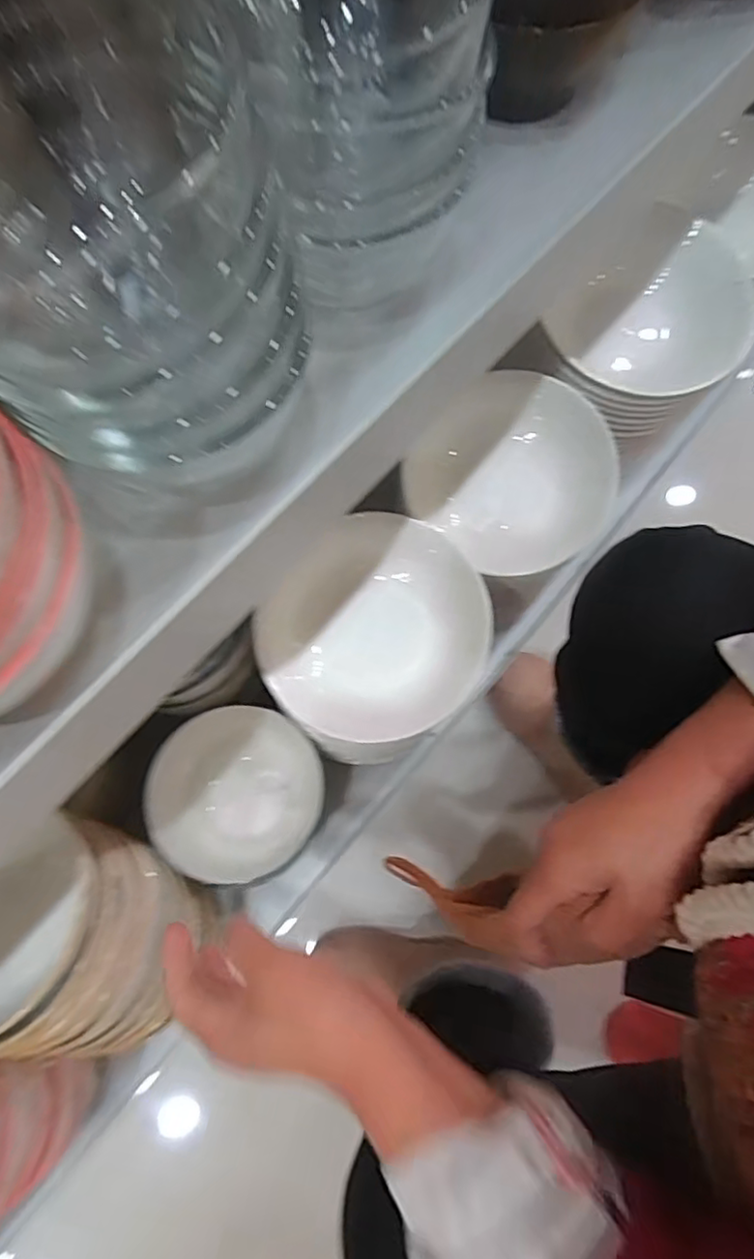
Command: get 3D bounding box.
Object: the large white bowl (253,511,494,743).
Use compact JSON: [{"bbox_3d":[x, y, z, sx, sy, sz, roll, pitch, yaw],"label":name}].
[{"bbox_3d":[-0.006,-0.003,0.494,0.166,0.064,0.181,0,73,1],"label":"large white bowl"}]

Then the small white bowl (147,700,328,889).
[{"bbox_3d":[-0.125,0.146,0.576,0.146,0.079,0.153,6,73,2],"label":"small white bowl"}]

